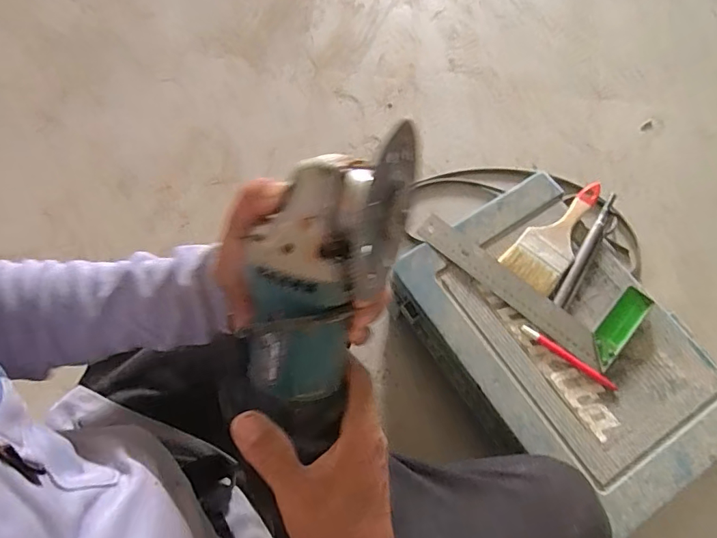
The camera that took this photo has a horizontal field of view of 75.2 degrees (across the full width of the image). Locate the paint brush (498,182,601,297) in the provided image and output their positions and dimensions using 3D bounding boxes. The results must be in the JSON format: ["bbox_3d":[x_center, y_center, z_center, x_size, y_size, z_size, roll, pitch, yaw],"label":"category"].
[{"bbox_3d":[0.286,-0.052,0.657,0.076,0.011,0.184,40,73,16],"label":"paint brush"}]

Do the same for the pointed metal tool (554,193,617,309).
[{"bbox_3d":[0.320,-0.027,0.648,0.018,0.013,0.194,32,71,13],"label":"pointed metal tool"}]

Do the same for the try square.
[{"bbox_3d":[0.228,0.008,0.639,0.302,0.018,0.115,35,72,14],"label":"try square"}]

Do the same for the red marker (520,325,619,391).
[{"bbox_3d":[0.270,0.113,0.599,0.131,0.008,0.012,35,72,14],"label":"red marker"}]

